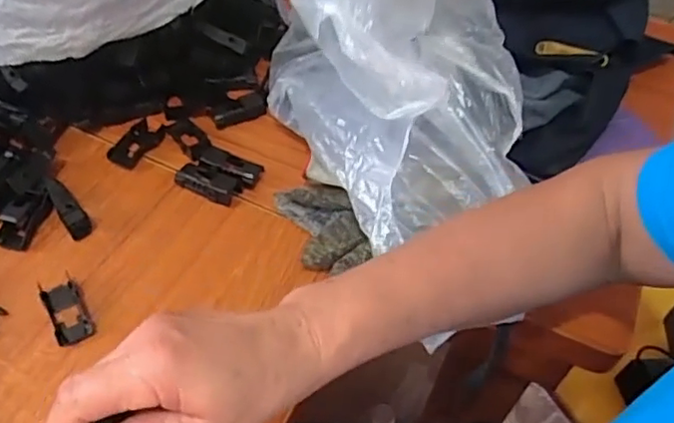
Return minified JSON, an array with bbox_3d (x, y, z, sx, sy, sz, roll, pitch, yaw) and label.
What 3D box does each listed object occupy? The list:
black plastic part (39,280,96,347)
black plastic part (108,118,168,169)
[{"bbox_3d":[-0.192,0.070,0.433,0.024,0.006,0.054,-22,55,-22],"label":"black plastic part"},{"bbox_3d":[-0.178,-0.061,0.541,0.028,0.011,0.055,22,51,13],"label":"black plastic part"}]

